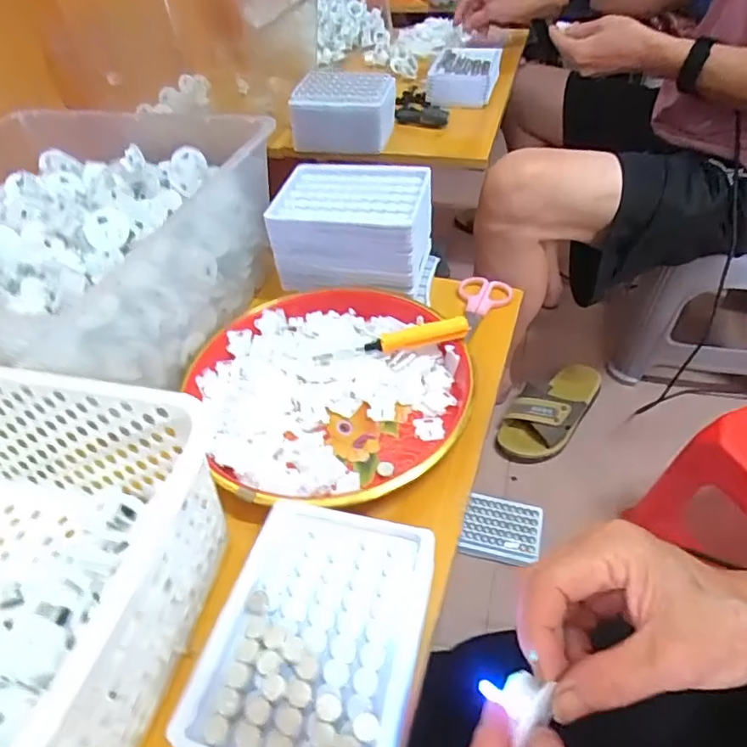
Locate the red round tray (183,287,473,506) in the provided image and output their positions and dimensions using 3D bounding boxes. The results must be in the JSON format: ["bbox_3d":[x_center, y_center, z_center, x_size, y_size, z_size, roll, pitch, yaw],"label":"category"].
[{"bbox_3d":[-0.036,0.005,0.426,0.206,0.034,0.215,-3,46,3],"label":"red round tray"}]

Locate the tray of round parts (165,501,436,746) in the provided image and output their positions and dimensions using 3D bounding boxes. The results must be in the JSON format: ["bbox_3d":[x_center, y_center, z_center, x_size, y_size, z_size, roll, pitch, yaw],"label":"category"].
[{"bbox_3d":[-0.028,0.138,0.283,0.100,0.036,0.133,8,47,13],"label":"tray of round parts"}]

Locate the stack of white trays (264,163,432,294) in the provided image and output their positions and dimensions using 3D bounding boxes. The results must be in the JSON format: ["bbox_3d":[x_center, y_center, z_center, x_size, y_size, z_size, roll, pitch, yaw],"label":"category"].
[{"bbox_3d":[-0.018,-0.137,0.511,0.132,0.080,0.094,6,47,11],"label":"stack of white trays"}]

